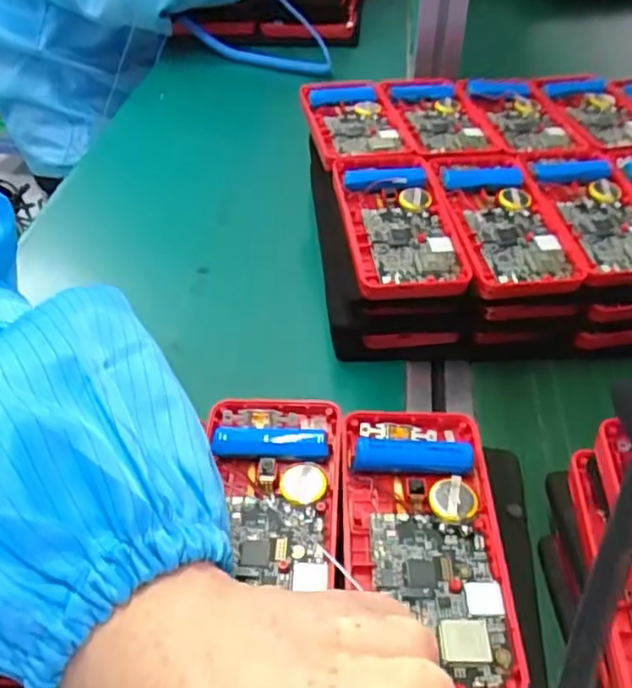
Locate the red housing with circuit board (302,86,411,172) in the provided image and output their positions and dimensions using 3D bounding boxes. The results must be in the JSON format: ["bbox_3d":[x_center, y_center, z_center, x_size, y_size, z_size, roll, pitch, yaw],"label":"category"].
[{"bbox_3d":[0.026,-0.159,0.450,0.059,0.012,0.117,-9,44,-10],"label":"red housing with circuit board"}]

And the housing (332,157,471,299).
[{"bbox_3d":[0.049,-0.073,0.375,0.063,0.018,0.116,-5,44,-6],"label":"housing"}]

